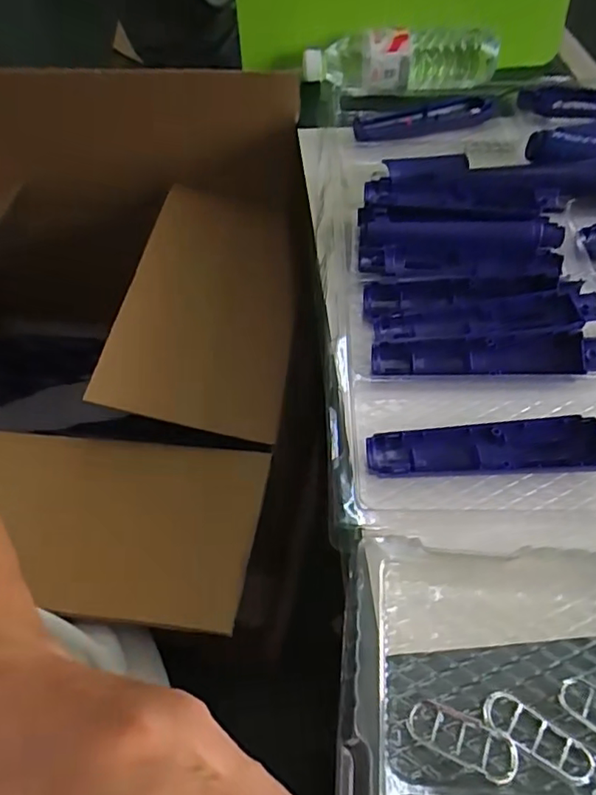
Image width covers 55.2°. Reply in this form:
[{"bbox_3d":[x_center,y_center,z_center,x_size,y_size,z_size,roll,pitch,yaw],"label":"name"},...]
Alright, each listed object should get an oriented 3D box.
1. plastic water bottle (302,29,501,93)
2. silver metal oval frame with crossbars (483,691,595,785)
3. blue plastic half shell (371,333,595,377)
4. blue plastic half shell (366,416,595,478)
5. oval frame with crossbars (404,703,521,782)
[{"bbox_3d":[0.126,-0.410,0.697,0.238,0.063,0.063,-2,52,1],"label":"plastic water bottle"},{"bbox_3d":[0.117,0.166,0.280,0.053,0.010,0.020,27,58,21],"label":"silver metal oval frame with crossbars"},{"bbox_3d":[0.140,-0.029,0.418,0.168,0.018,0.028,-1,52,2],"label":"blue plastic half shell"},{"bbox_3d":[0.130,0.034,0.374,0.166,0.017,0.038,0,52,2],"label":"blue plastic half shell"},{"bbox_3d":[0.080,0.167,0.279,0.053,0.009,0.022,21,56,18],"label":"oval frame with crossbars"}]

